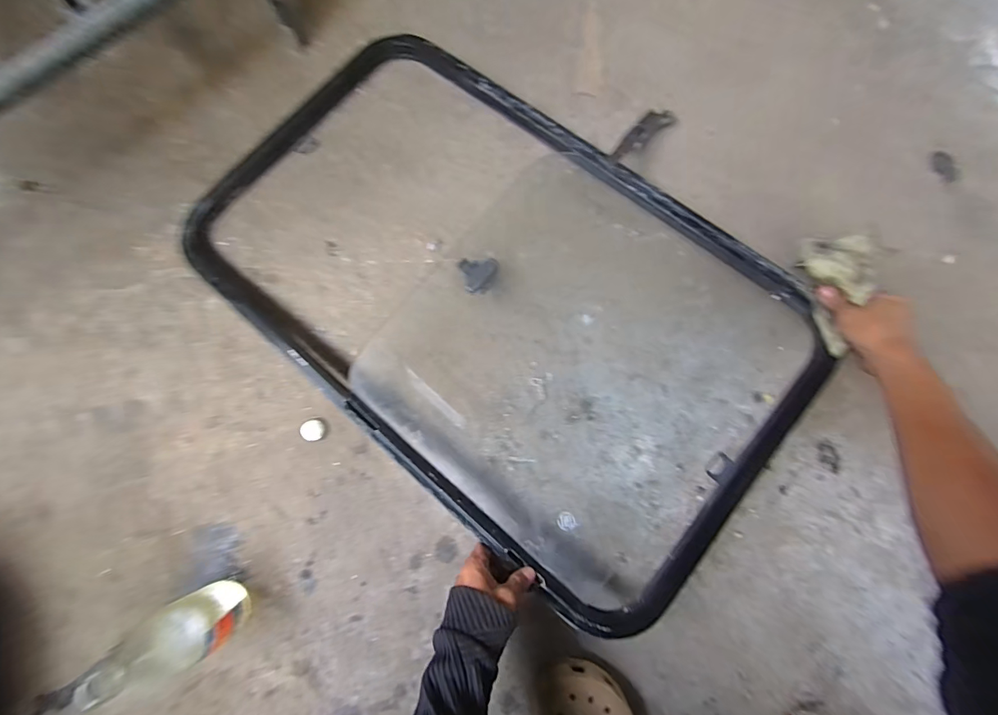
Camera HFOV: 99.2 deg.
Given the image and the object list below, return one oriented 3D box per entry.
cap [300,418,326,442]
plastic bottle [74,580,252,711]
[{"bbox_3d":[-0.242,0.095,0.554,0.027,0.010,0.027,0,79,0],"label":"cap"},{"bbox_3d":[-0.326,0.288,0.437,0.055,0.173,0.070,-27,81,-5],"label":"plastic bottle"}]

